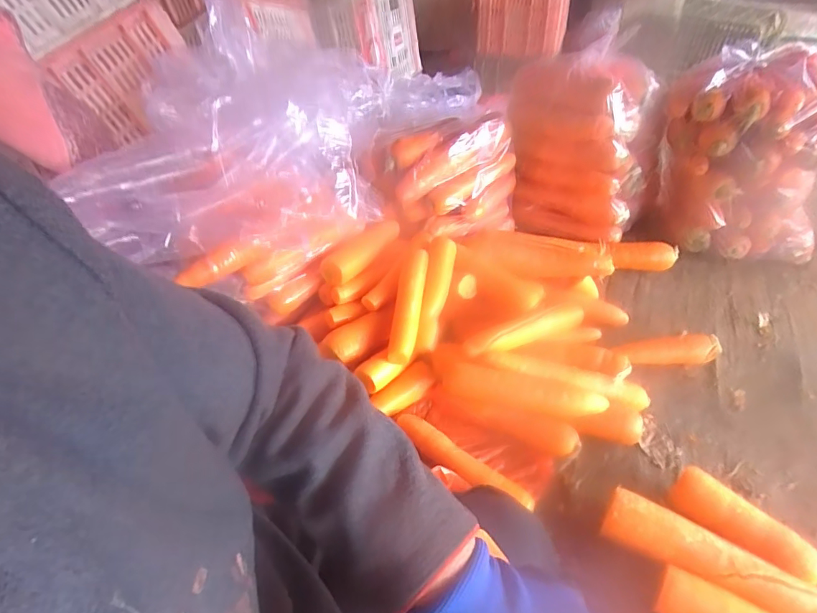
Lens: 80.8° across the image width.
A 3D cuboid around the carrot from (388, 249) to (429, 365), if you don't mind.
[{"bbox_3d":[0.001,-0.005,0.662,0.031,0.032,0.164,6,69,13],"label":"carrot"}]

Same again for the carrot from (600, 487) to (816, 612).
[{"bbox_3d":[0.306,0.256,0.478,0.215,0.057,0.051,18,46,24],"label":"carrot"}]

